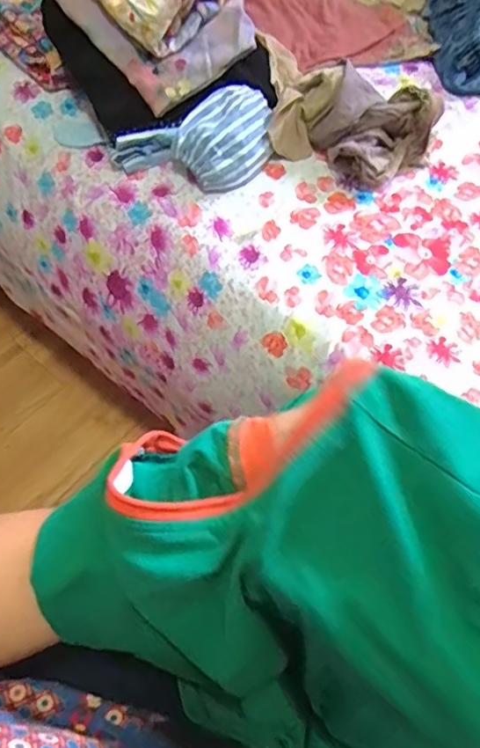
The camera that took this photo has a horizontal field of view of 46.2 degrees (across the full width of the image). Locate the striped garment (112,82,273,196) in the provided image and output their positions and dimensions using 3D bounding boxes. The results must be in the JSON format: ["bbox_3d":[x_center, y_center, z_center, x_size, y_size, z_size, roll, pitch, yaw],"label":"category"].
[{"bbox_3d":[-0.045,-0.259,0.648,0.175,0.068,0.110,-23,62,-12],"label":"striped garment"}]

